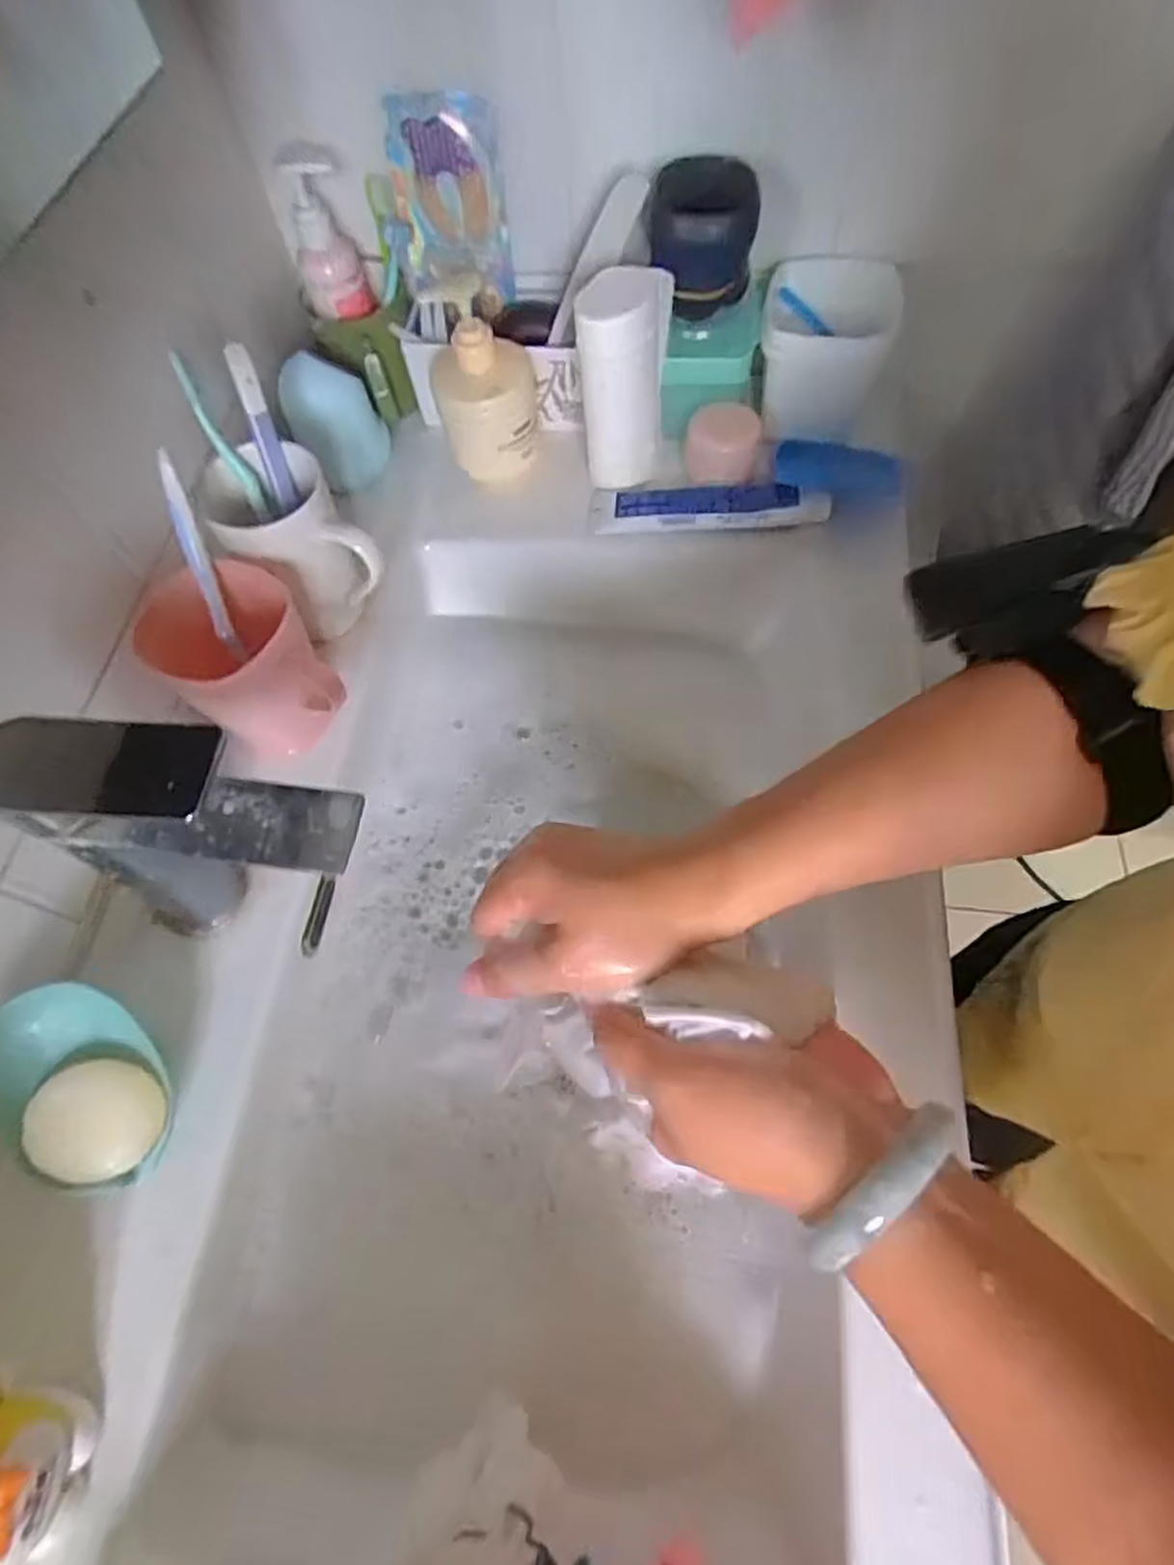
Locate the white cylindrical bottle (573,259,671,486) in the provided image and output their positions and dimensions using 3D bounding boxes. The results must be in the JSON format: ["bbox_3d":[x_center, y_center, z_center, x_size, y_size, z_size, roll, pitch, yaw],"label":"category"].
[{"bbox_3d":[0.027,-0.287,0.533,0.057,0.153,0.059,6,63,7],"label":"white cylindrical bottle"}]

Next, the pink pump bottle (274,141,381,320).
[{"bbox_3d":[-0.196,-0.408,0.548,0.040,0.100,0.052,-8,63,0],"label":"pink pump bottle"}]

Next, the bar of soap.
[{"bbox_3d":[-0.258,0.175,0.387,0.060,0.028,0.057,14,77,-21],"label":"bar of soap"}]

